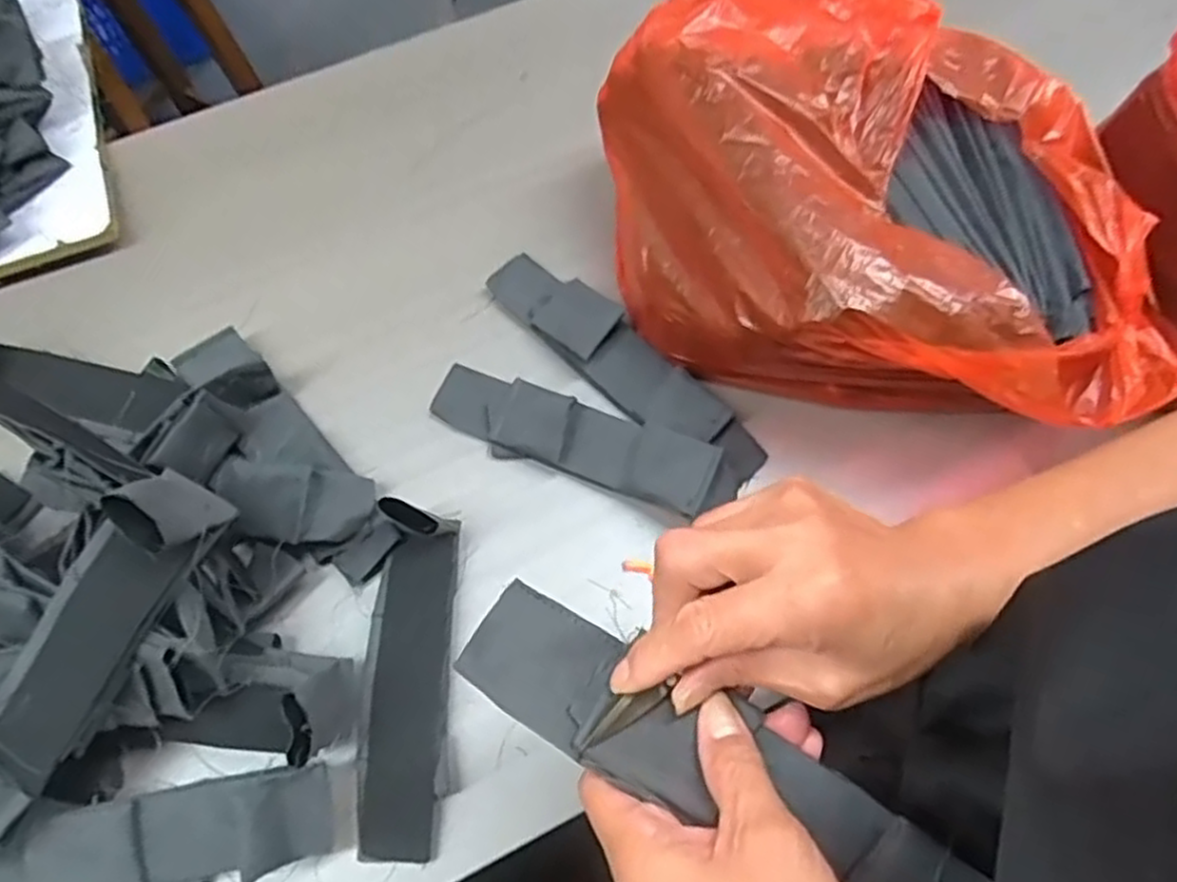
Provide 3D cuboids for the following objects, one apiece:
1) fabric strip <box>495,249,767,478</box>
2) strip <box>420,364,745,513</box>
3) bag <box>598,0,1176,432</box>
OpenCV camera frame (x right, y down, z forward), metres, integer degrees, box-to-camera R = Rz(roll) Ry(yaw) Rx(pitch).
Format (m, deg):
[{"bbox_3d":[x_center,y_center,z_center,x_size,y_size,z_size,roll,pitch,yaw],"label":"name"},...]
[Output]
[{"bbox_3d":[0.023,-0.053,0.519,0.223,0.023,0.049,42,74,14],"label":"fabric strip"},{"bbox_3d":[-0.007,-0.002,0.489,0.200,0.046,0.048,24,70,8],"label":"strip"},{"bbox_3d":[0.172,-0.138,0.465,0.337,0.152,0.237,9,69,3],"label":"bag"}]

